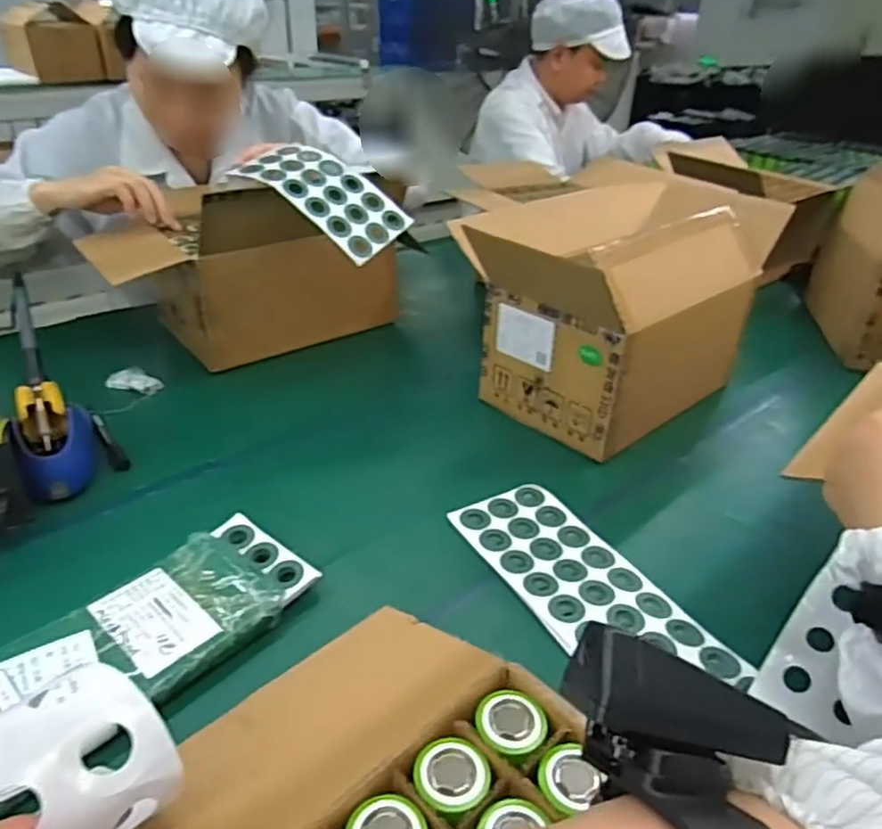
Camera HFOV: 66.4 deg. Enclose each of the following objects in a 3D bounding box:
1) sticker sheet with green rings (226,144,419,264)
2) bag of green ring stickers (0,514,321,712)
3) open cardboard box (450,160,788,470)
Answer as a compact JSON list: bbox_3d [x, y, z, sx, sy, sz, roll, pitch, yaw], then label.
[{"bbox_3d":[-0.143,-0.270,0.827,0.197,0.029,0.113,36,54,2],"label":"sticker sheet with green rings"},{"bbox_3d":[-0.291,0.196,0.451,0.119,0.032,0.467,25,38,32],"label":"bag of green ring stickers"},{"bbox_3d":[0.225,-0.136,0.851,0.263,0.212,0.374,28,40,34],"label":"open cardboard box"}]

